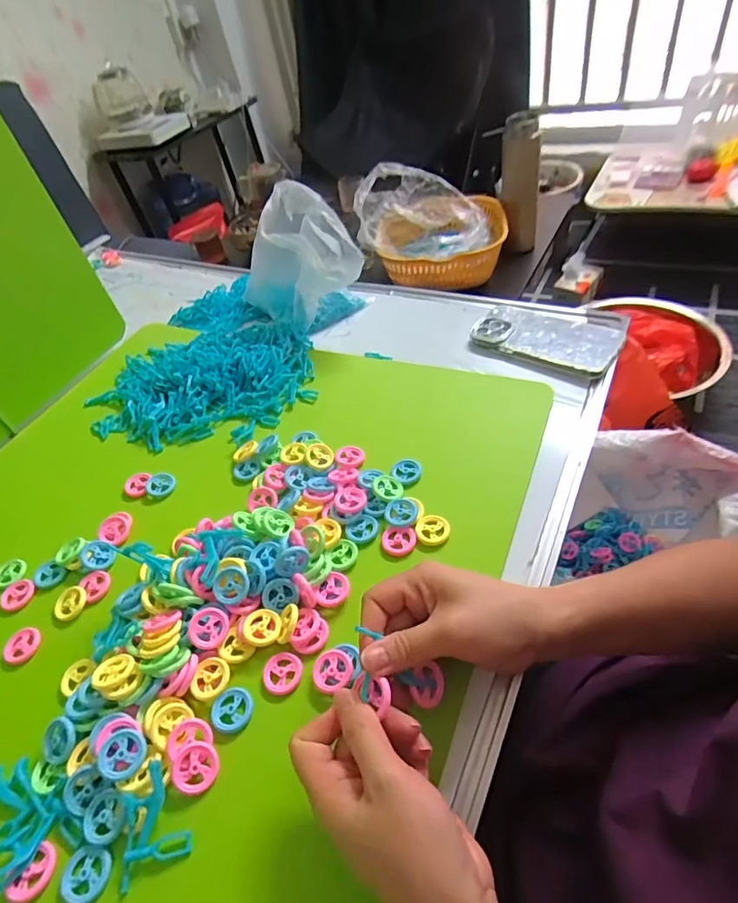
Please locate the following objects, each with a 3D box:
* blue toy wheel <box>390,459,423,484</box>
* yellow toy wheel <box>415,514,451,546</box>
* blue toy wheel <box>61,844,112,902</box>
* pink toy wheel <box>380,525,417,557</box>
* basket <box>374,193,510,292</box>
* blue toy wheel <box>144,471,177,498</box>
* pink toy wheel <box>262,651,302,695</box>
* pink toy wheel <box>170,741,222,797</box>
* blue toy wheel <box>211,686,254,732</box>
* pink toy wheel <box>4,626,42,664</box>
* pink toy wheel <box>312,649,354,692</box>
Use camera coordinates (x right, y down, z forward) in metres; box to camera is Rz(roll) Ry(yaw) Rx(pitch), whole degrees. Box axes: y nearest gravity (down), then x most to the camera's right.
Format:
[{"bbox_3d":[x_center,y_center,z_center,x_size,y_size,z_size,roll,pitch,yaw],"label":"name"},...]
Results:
[{"bbox_3d":[0.037,0.019,0.492,0.028,0.008,0.031,-47,51,-14],"label":"blue toy wheel"},{"bbox_3d":[0.057,0.069,0.441,0.030,0.005,0.031,-7,45,8],"label":"yellow toy wheel"},{"bbox_3d":[-0.175,0.261,0.308,0.030,0.004,0.027,1,47,15],"label":"blue toy wheel"},{"bbox_3d":[0.026,0.079,0.440,0.030,0.004,0.028,-7,45,8],"label":"pink toy wheel"},{"bbox_3d":[0.133,-0.381,0.908,0.217,0.096,0.210,-2,46,13],"label":"basket"},{"bbox_3d":[-0.220,0.034,0.525,0.031,0.005,0.032,-7,45,8],"label":"blue toy wheel"},{"bbox_3d":[-0.065,0.167,0.376,0.030,0.004,0.030,-7,45,8],"label":"pink toy wheel"},{"bbox_3d":[-0.117,0.213,0.337,0.031,0.004,0.029,-3,51,4],"label":"pink toy wheel"},{"bbox_3d":[-0.099,0.186,0.362,0.029,0.004,0.029,-7,45,8],"label":"blue toy wheel"},{"bbox_3d":[-0.295,0.164,0.423,0.029,0.006,0.028,-7,45,8],"label":"pink toy wheel"},{"bbox_3d":[-0.026,0.159,0.364,0.030,0.008,0.029,-7,45,8],"label":"pink toy wheel"}]

